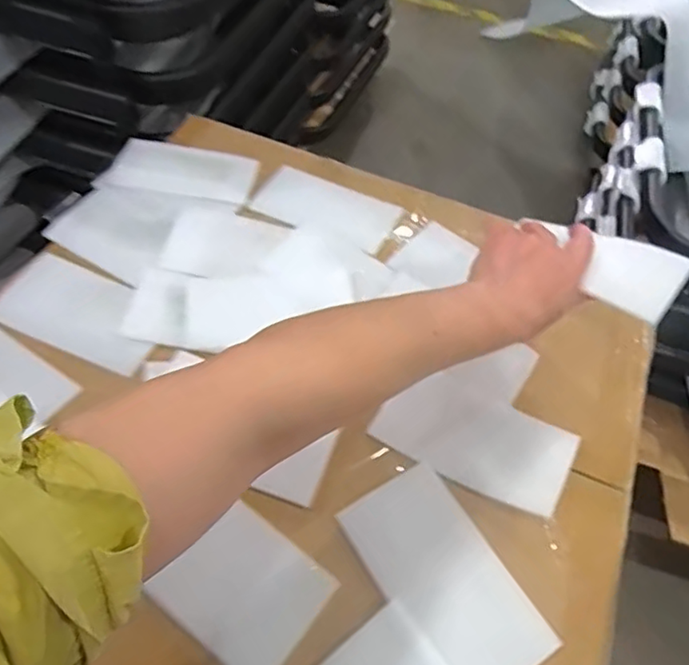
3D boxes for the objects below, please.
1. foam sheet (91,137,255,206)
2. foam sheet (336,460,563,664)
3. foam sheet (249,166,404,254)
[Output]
[{"bbox_3d":[-0.171,-0.167,0.621,0.149,0.019,0.087,9,46,-4],"label":"foam sheet"},{"bbox_3d":[0.065,0.159,0.390,0.079,0.005,0.140,-22,57,-26],"label":"foam sheet"},{"bbox_3d":[-0.020,-0.129,0.607,0.140,0.009,0.079,19,53,9],"label":"foam sheet"}]

